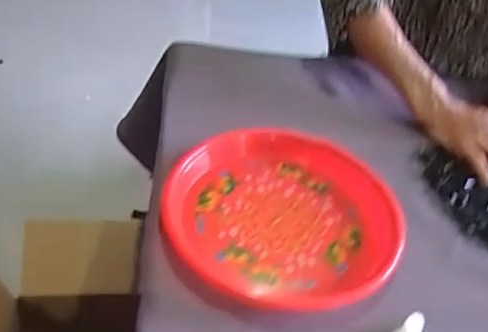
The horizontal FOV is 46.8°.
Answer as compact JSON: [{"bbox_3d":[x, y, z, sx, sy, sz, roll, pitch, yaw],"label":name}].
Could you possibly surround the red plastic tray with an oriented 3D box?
[{"bbox_3d":[0.039,0.045,0.590,0.242,0.033,0.233,11,43,5],"label":"red plastic tray"}]

